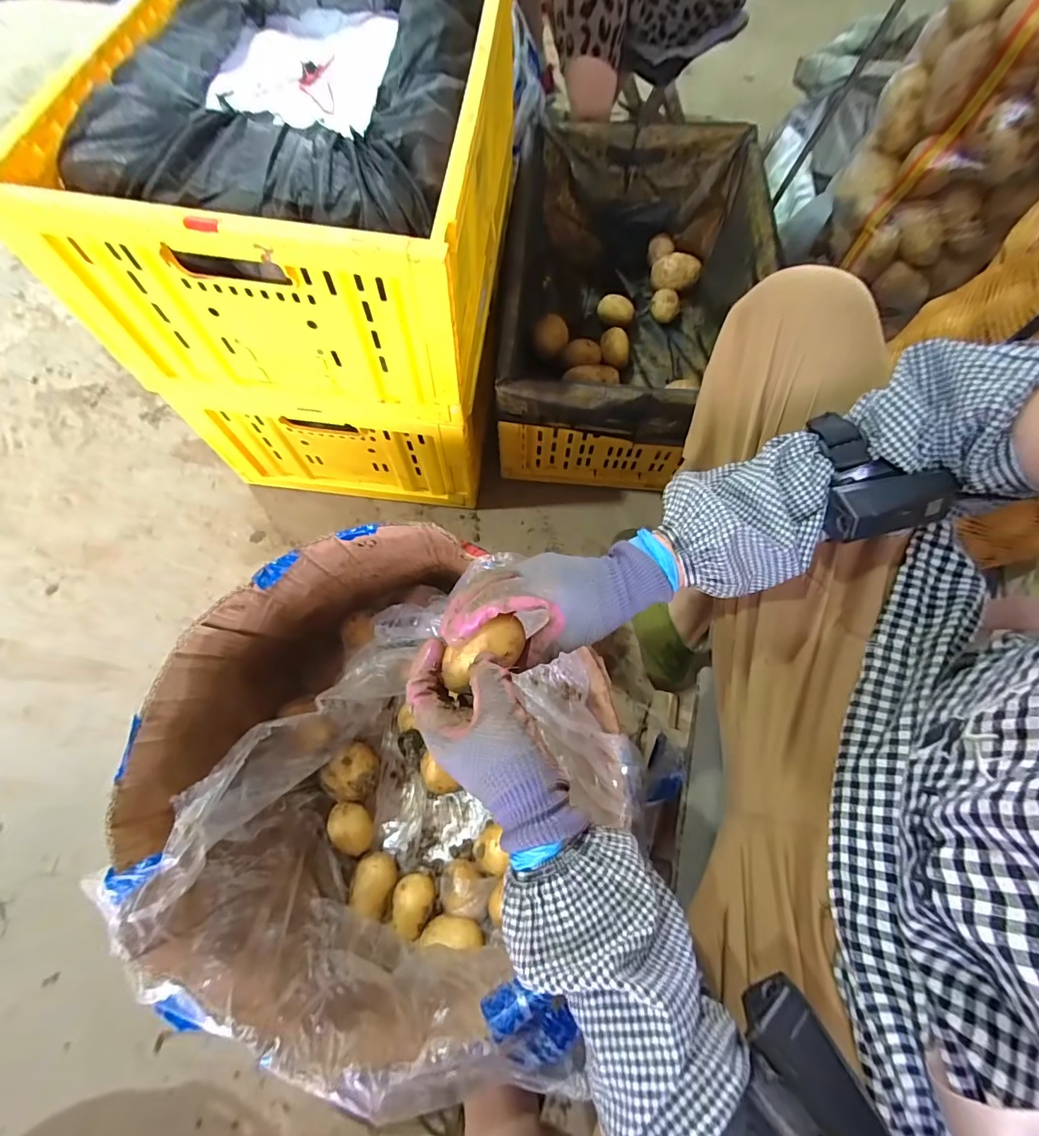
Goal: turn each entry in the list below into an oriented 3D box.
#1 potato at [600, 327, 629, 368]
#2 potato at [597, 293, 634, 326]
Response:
[{"bbox_3d":[0.180,-0.415,0.866,0.055,0.055,0.054,13,69,3],"label":"potato"},{"bbox_3d":[0.192,-0.513,0.906,0.070,0.049,0.048,12,69,3],"label":"potato"}]

